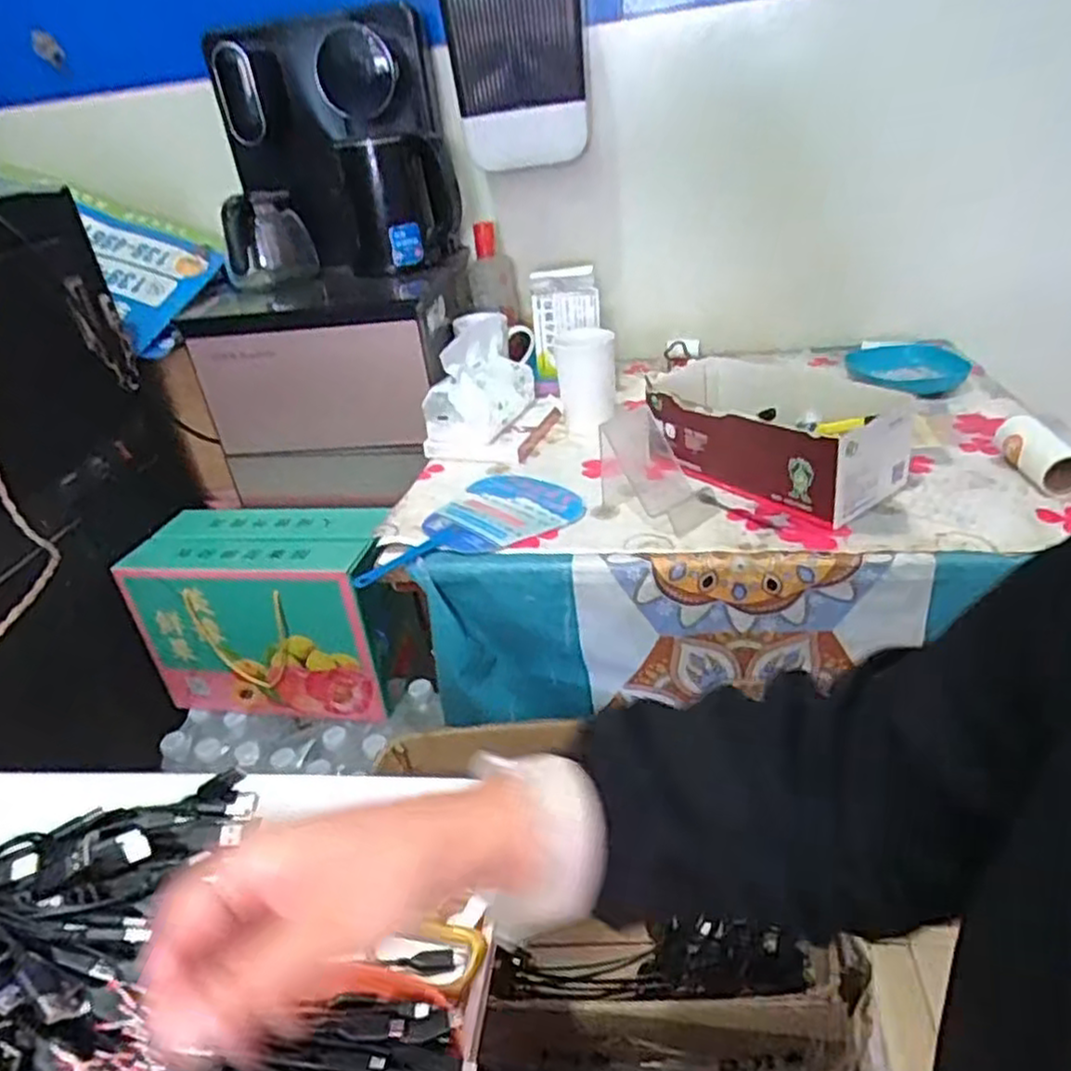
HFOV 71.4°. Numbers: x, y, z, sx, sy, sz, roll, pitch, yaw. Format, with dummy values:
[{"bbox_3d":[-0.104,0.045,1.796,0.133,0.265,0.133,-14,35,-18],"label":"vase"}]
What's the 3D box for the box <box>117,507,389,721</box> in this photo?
[{"bbox_3d":[-0.354,0.103,1.033,0.313,0.240,0.165,1,31,12],"label":"box"}]

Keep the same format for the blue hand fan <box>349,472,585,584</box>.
[{"bbox_3d":[-0.078,-0.017,0.796,0.245,0.004,0.149,-18,32,-19],"label":"blue hand fan"}]

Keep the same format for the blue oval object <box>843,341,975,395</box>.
[{"bbox_3d":[0.495,-0.222,0.995,0.117,0.046,0.130,-21,34,-23],"label":"blue oval object"}]

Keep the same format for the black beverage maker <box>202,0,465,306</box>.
[{"bbox_3d":[-0.267,-0.500,1.006,0.297,0.317,0.186,-8,31,-3],"label":"black beverage maker"}]

